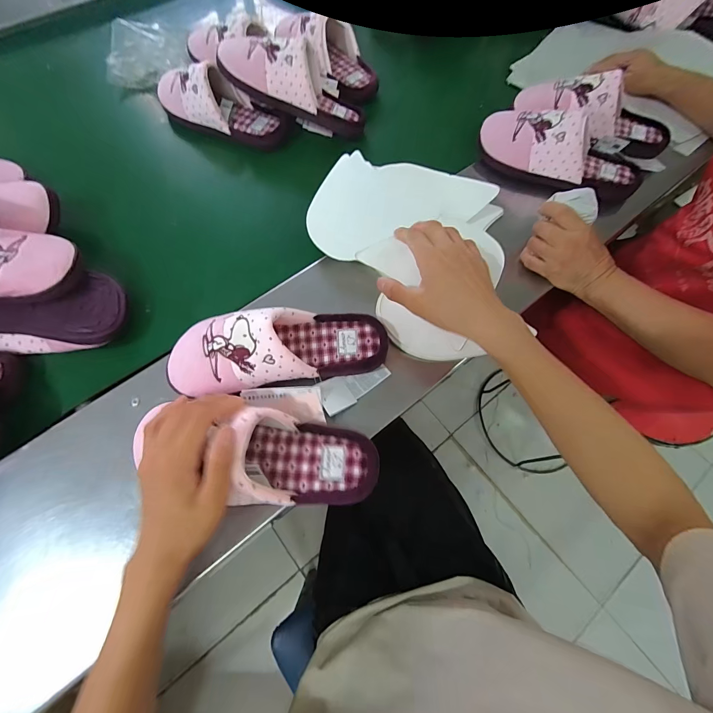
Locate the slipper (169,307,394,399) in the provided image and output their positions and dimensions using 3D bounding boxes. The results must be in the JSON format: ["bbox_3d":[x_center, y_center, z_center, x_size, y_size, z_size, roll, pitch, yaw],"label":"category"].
[{"bbox_3d":[-0.089,-0.012,0.381,0.253,0.073,0.083,-10,70,-6],"label":"slipper"}]

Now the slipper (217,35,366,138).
[{"bbox_3d":[-0.095,-0.456,0.549,0.249,0.086,0.089,17,68,-20],"label":"slipper"}]

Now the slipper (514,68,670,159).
[{"bbox_3d":[0.384,-0.386,0.536,0.247,0.086,0.100,14,69,3],"label":"slipper"}]

